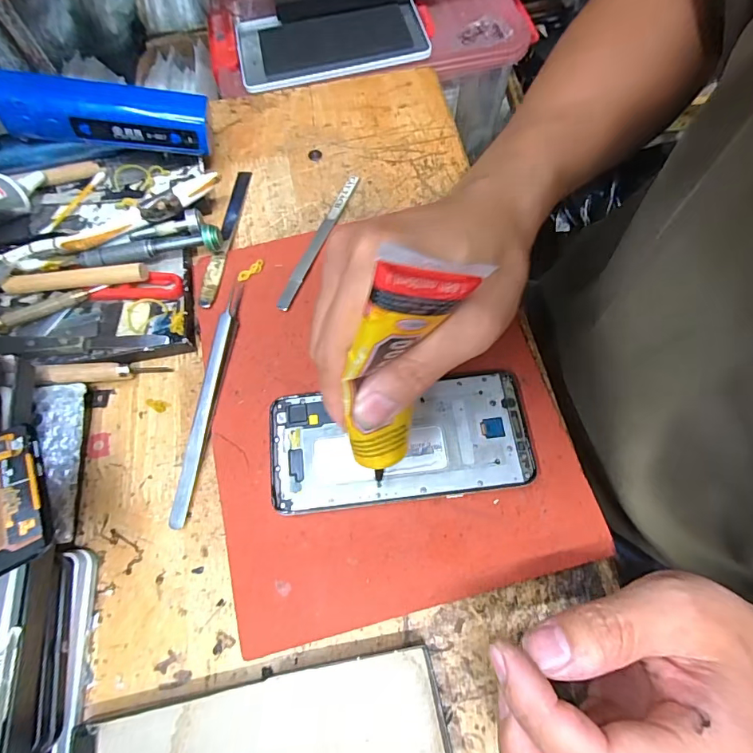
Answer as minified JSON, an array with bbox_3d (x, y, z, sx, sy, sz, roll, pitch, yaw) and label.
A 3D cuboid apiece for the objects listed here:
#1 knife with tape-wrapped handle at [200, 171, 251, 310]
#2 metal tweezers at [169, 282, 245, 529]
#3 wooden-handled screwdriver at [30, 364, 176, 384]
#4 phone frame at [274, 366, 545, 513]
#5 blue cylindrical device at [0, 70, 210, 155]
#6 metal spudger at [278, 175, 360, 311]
[{"bbox_3d":[-0.110,-0.104,0.326,0.012,0.007,0.126,4,68,2],"label":"knife with tape-wrapped handle"},{"bbox_3d":[-0.103,0.010,0.276,0.011,0.013,0.155,7,68,4],"label":"metal tweezers"},{"bbox_3d":[-0.170,-0.003,0.279,0.073,0.008,0.011,-3,67,-19],"label":"wooden-handled screwdriver"},{"bbox_3d":[0.013,0.038,0.263,0.147,0.010,0.068,-5,68,-1],"label":"phone frame"},{"bbox_3d":[-0.188,-0.184,0.316,0.130,0.031,0.031,-1,67,-13],"label":"blue cylindrical device"},{"bbox_3d":[-0.040,-0.100,0.322,0.008,0.007,0.128,20,69,8],"label":"metal spudger"}]

